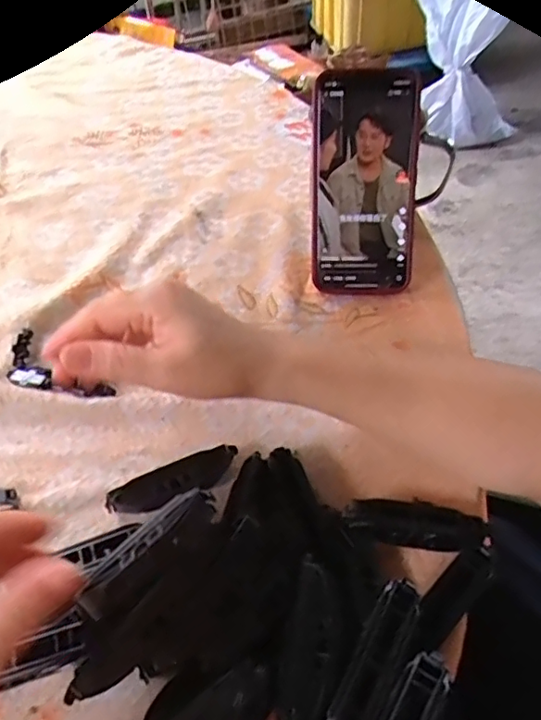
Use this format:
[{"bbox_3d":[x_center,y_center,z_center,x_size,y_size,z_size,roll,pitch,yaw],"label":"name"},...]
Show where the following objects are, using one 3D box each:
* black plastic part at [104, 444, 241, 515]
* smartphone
[{"bbox_3d":[-0.056,0.073,0.344,0.079,0.016,0.019,-24,55,-16],"label":"black plastic part"},{"bbox_3d":[0.067,-0.124,0.417,0.071,0.153,0.007,3,21,9],"label":"smartphone"}]

